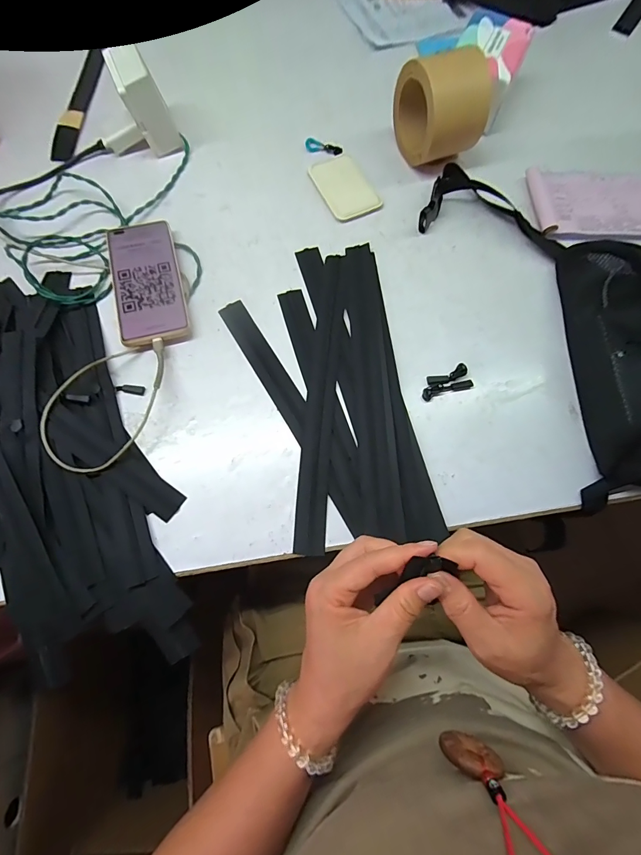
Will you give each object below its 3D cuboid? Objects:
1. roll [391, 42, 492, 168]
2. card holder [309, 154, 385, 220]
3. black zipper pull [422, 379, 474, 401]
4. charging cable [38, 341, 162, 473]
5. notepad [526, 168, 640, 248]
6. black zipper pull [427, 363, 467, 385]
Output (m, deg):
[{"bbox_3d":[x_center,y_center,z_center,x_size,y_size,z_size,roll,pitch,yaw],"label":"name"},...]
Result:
[{"bbox_3d":[0.155,-0.413,0.476,0.078,0.115,0.113,-22,75,-7],"label":"roll"},{"bbox_3d":[0.031,-0.329,0.502,0.068,0.009,0.109,-24,75,-7],"label":"card holder"},{"bbox_3d":[0.142,-0.044,0.414,0.059,0.004,0.015,-16,74,-5],"label":"black zipper pull"},{"bbox_3d":[-0.225,-0.027,0.394,0.100,0.034,0.148,4,74,1],"label":"charging cable"},{"bbox_3d":[0.379,-0.296,0.491,0.185,0.017,0.119,-5,74,-2],"label":"notepad"},{"bbox_3d":[0.143,-0.059,0.417,0.047,0.007,0.014,-20,75,-7],"label":"black zipper pull"}]

